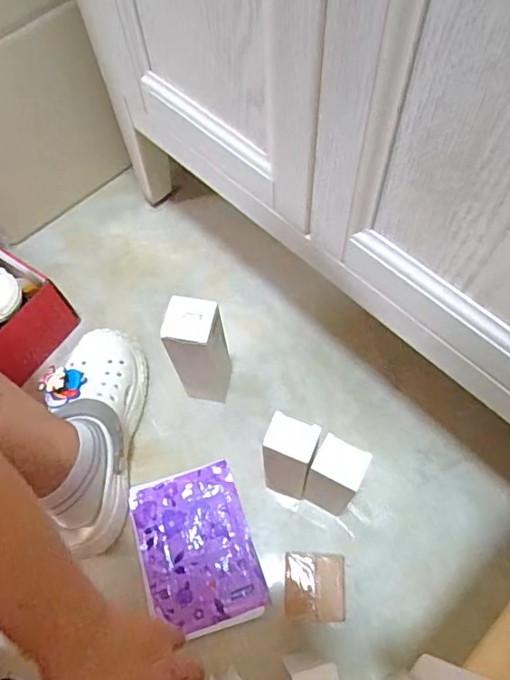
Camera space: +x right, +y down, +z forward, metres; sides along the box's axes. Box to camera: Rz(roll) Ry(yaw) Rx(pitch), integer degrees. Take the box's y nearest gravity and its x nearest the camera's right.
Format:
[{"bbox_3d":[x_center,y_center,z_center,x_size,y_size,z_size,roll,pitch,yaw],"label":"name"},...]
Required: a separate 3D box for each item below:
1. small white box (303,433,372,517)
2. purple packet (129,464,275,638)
[{"bbox_3d":[0.080,0.147,0.531,0.050,0.159,0.044,23,67,16],"label":"small white box"},{"bbox_3d":[-0.065,0.230,0.576,0.120,0.010,0.165,-18,62,-4],"label":"purple packet"}]

